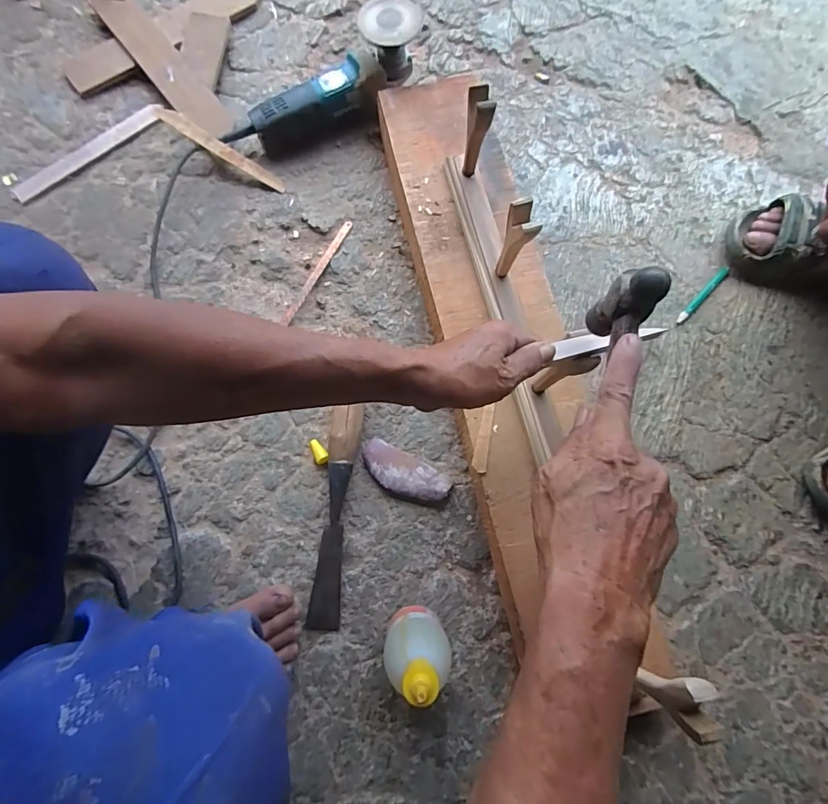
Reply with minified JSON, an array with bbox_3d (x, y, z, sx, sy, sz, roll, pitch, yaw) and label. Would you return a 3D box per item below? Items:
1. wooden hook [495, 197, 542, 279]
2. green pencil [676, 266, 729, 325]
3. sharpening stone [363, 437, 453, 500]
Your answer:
[{"bbox_3d":[0.109,-0.173,0.495,0.024,0.112,0.033,-5,76,-3],"label":"wooden hook"},{"bbox_3d":[0.415,-0.152,0.642,0.122,0.006,0.013,-44,81,-11],"label":"green pencil"},{"bbox_3d":[-0.012,0.091,0.561,0.113,0.018,0.049,27,77,5],"label":"sharpening stone"}]

